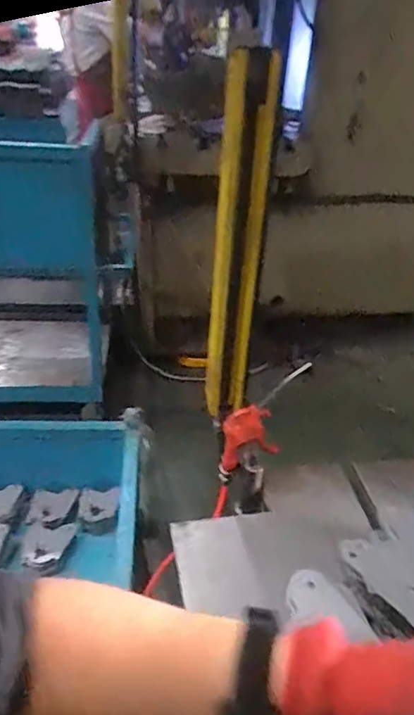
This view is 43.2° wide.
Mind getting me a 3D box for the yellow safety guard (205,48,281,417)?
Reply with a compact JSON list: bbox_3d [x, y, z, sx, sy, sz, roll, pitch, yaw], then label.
[{"bbox_3d":[0.039,-0.129,0.705,0.064,0.469,0.060,7,32,3],"label":"yellow safety guard"}]

